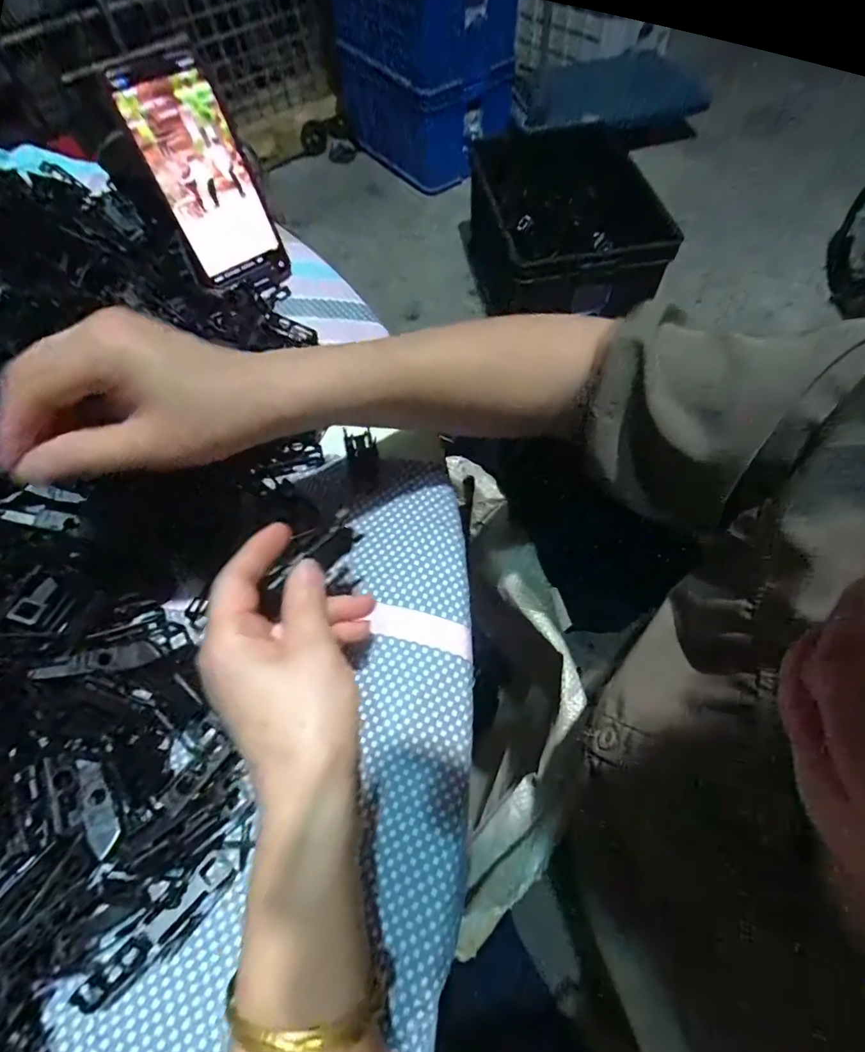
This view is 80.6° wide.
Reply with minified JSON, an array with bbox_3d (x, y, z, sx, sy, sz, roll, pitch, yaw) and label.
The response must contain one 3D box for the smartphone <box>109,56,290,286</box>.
[{"bbox_3d":[-0.175,-0.266,0.399,0.072,0.150,0.013,-38,42,-18],"label":"smartphone"}]

